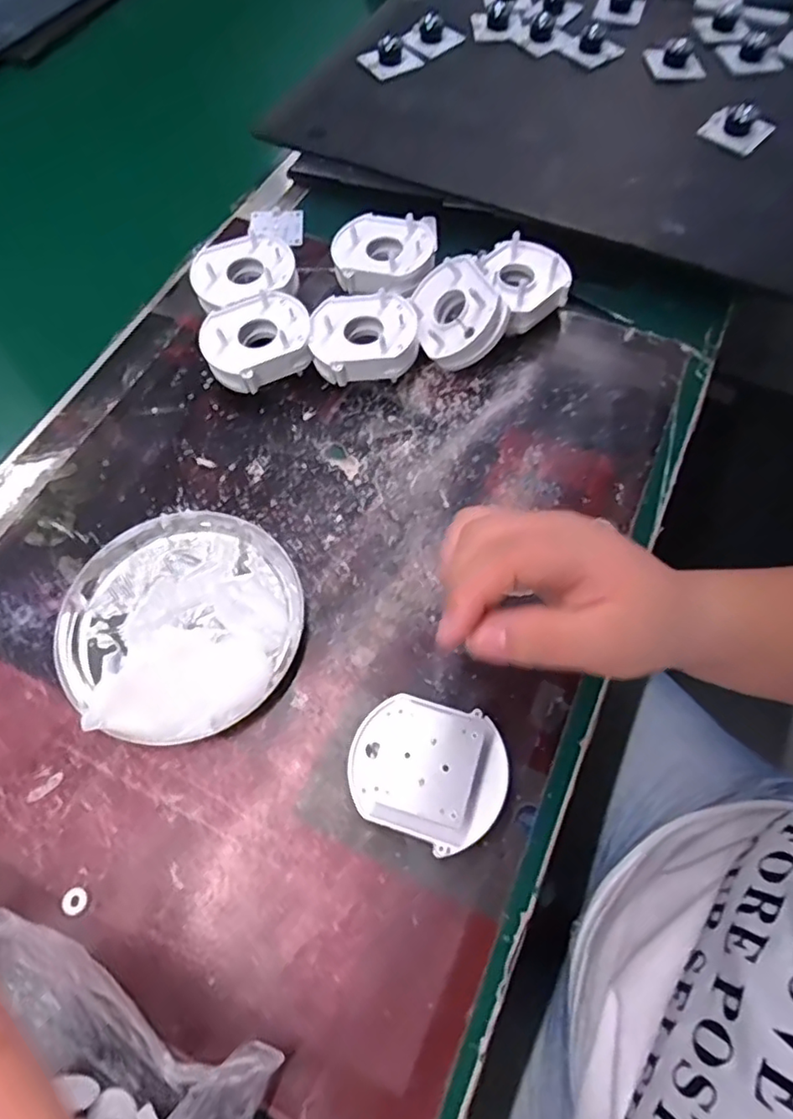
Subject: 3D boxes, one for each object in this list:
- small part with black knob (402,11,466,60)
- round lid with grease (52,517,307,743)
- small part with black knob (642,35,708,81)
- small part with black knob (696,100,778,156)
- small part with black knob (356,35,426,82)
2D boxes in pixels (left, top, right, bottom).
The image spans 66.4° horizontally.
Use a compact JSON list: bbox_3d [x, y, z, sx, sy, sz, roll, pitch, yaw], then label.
[{"bbox_3d":[0.034,-0.473,0.544,0.052,0.016,0.032,-40,69,-18],"label":"small part with black knob"},{"bbox_3d":[-0.118,0.031,0.326,0.127,0.022,0.125,-1,64,2],"label":"round lid with grease"},{"bbox_3d":[0.239,-0.428,0.515,0.045,0.020,0.038,-9,64,-2],"label":"small part with black knob"},{"bbox_3d":[0.264,-0.337,0.470,0.049,0.024,0.027,29,68,16],"label":"small part with black knob"},{"bbox_3d":[-0.005,-0.439,0.524,0.047,0.019,0.035,-32,67,-14],"label":"small part with black knob"}]

